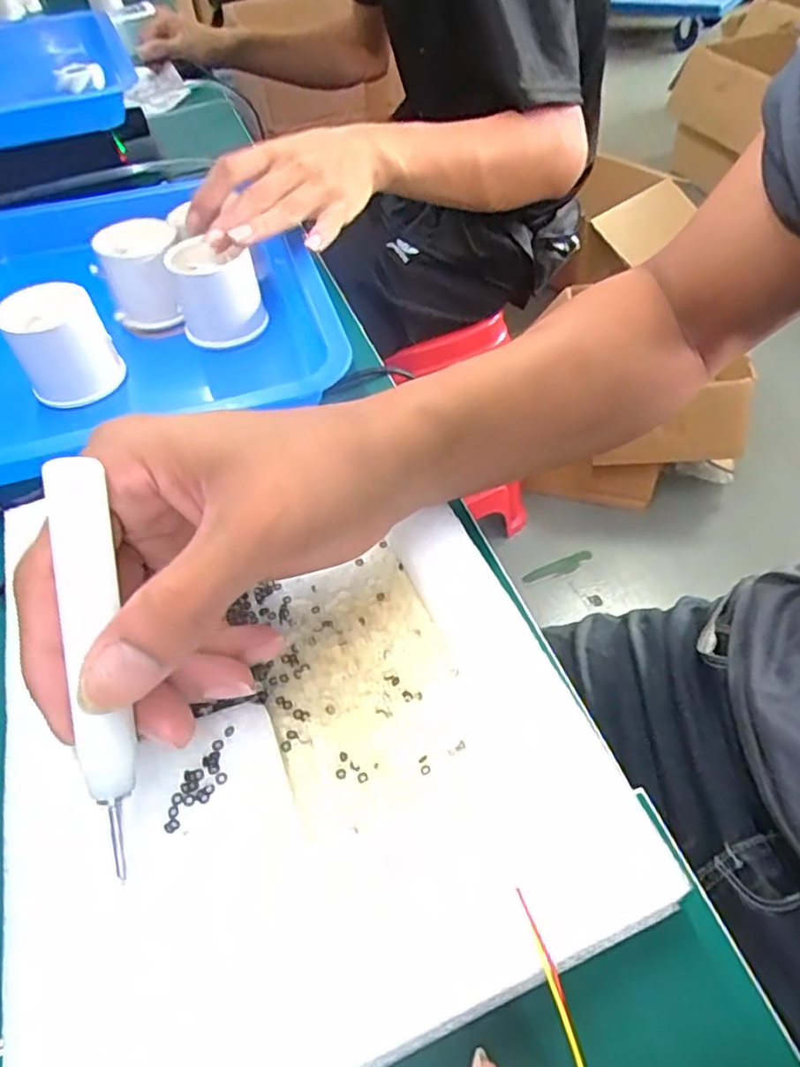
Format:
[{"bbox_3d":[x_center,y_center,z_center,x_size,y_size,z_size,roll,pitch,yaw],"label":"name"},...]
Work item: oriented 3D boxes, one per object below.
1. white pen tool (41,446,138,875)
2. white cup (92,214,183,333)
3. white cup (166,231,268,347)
[{"bbox_3d":[-0.087,0.034,0.180,0.017,0.012,0.109,-10,84,-4],"label":"white pen tool"},{"bbox_3d":[-0.165,-0.167,0.419,0.048,0.054,0.051,-22,52,-13],"label":"white cup"},{"bbox_3d":[-0.115,-0.152,0.406,0.051,0.047,0.046,-18,51,-10],"label":"white cup"}]

